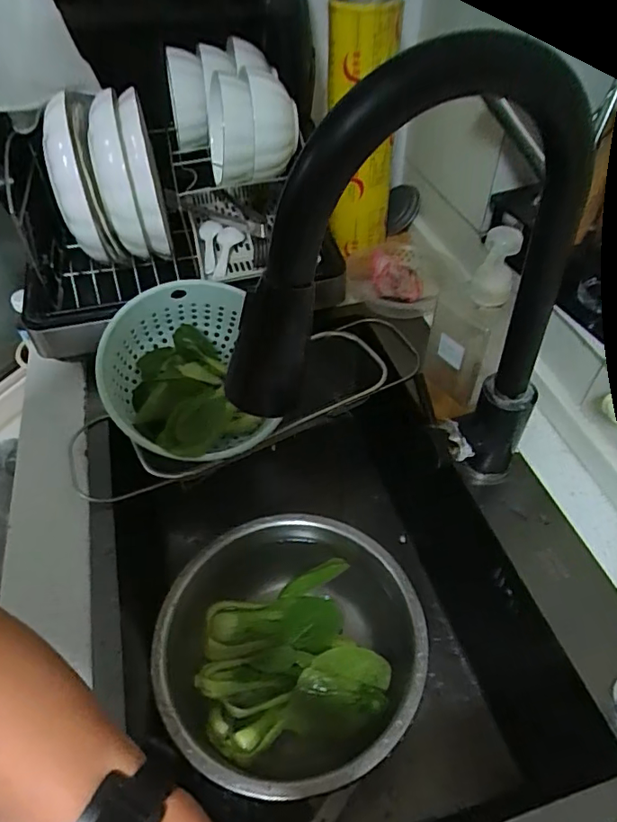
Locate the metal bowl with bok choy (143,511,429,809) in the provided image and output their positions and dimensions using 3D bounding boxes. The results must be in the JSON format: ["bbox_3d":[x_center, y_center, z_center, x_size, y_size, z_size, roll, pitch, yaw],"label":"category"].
[{"bbox_3d":[-0.017,0.244,0.554,0.263,0.084,0.261,-33,55,-25],"label":"metal bowl with bok choy"}]

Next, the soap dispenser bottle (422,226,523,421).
[{"bbox_3d":[0.149,-0.073,0.502,0.068,0.191,0.053,11,50,11],"label":"soap dispenser bottle"}]

